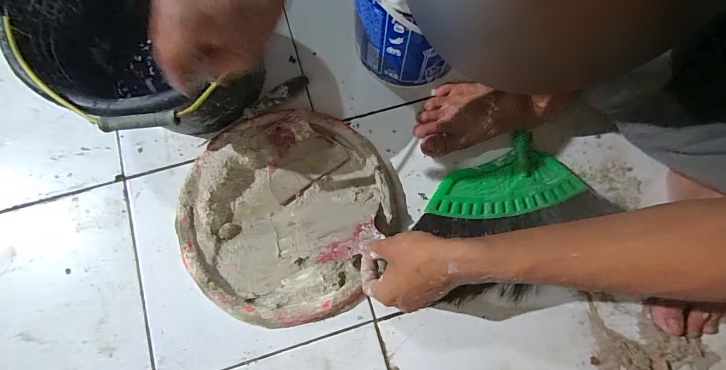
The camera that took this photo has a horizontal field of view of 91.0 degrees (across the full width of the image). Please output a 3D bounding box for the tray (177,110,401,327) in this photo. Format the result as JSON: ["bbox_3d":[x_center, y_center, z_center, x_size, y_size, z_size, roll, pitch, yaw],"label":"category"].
[{"bbox_3d":[-0.109,0.032,0.496,0.282,0.056,0.296,0,76,-1],"label":"tray"}]

